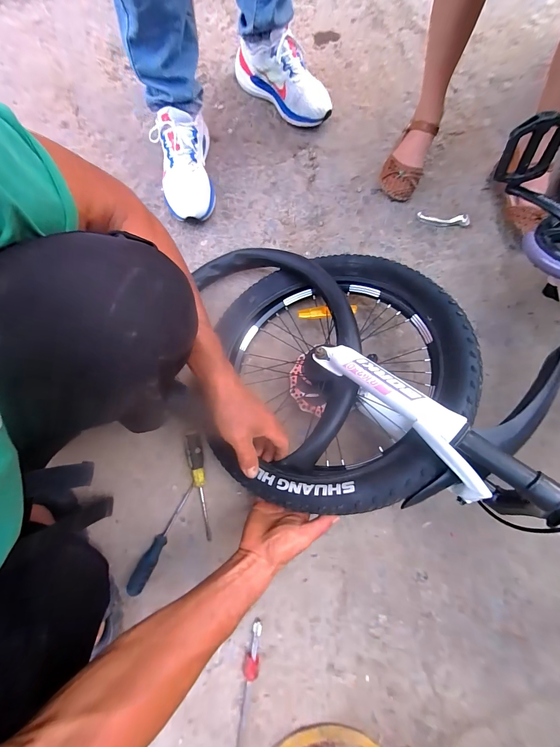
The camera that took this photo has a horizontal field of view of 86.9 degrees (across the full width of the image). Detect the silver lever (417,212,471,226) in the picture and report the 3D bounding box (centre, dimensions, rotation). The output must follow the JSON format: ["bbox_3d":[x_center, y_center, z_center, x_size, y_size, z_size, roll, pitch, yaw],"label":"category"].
[{"bbox_3d":[0.362,-0.340,0.654,0.112,0.010,0.025,8,79,2],"label":"silver lever"}]

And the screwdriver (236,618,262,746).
[{"bbox_3d":[-0.057,0.551,0.472,0.023,0.021,0.270,8,79,2],"label":"screwdriver"}]

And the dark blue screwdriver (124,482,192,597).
[{"bbox_3d":[-0.207,0.290,0.522,0.028,0.034,0.182,26,80,5],"label":"dark blue screwdriver"}]

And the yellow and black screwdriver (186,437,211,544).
[{"bbox_3d":[-0.146,0.204,0.534,0.032,0.023,0.184,-10,79,-1],"label":"yellow and black screwdriver"}]

